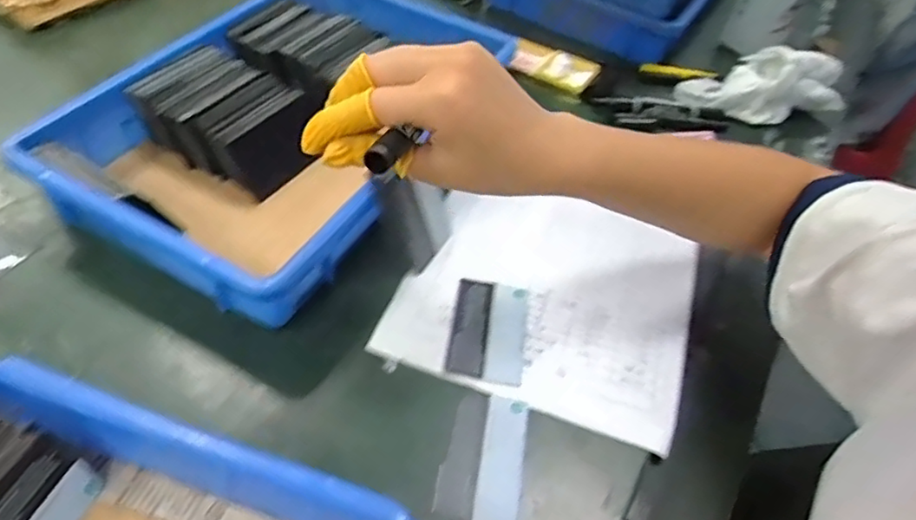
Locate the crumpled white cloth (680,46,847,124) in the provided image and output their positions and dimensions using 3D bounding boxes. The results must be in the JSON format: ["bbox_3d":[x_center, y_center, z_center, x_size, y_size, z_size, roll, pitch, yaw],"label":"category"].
[{"bbox_3d":[0.323,-0.183,0.644,0.179,0.061,0.060,-1,49,-8],"label":"crumpled white cloth"}]

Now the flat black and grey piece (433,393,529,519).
[{"bbox_3d":[0.017,0.123,0.386,0.048,0.009,0.081,11,49,2],"label":"flat black and grey piece"}]

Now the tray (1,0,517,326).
[{"bbox_3d":[-0.137,-0.121,0.529,0.246,0.064,0.355,26,51,14],"label":"tray"}]

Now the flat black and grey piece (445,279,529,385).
[{"bbox_3d":[0.022,0.047,0.446,0.051,0.009,0.083,9,49,1],"label":"flat black and grey piece"}]

